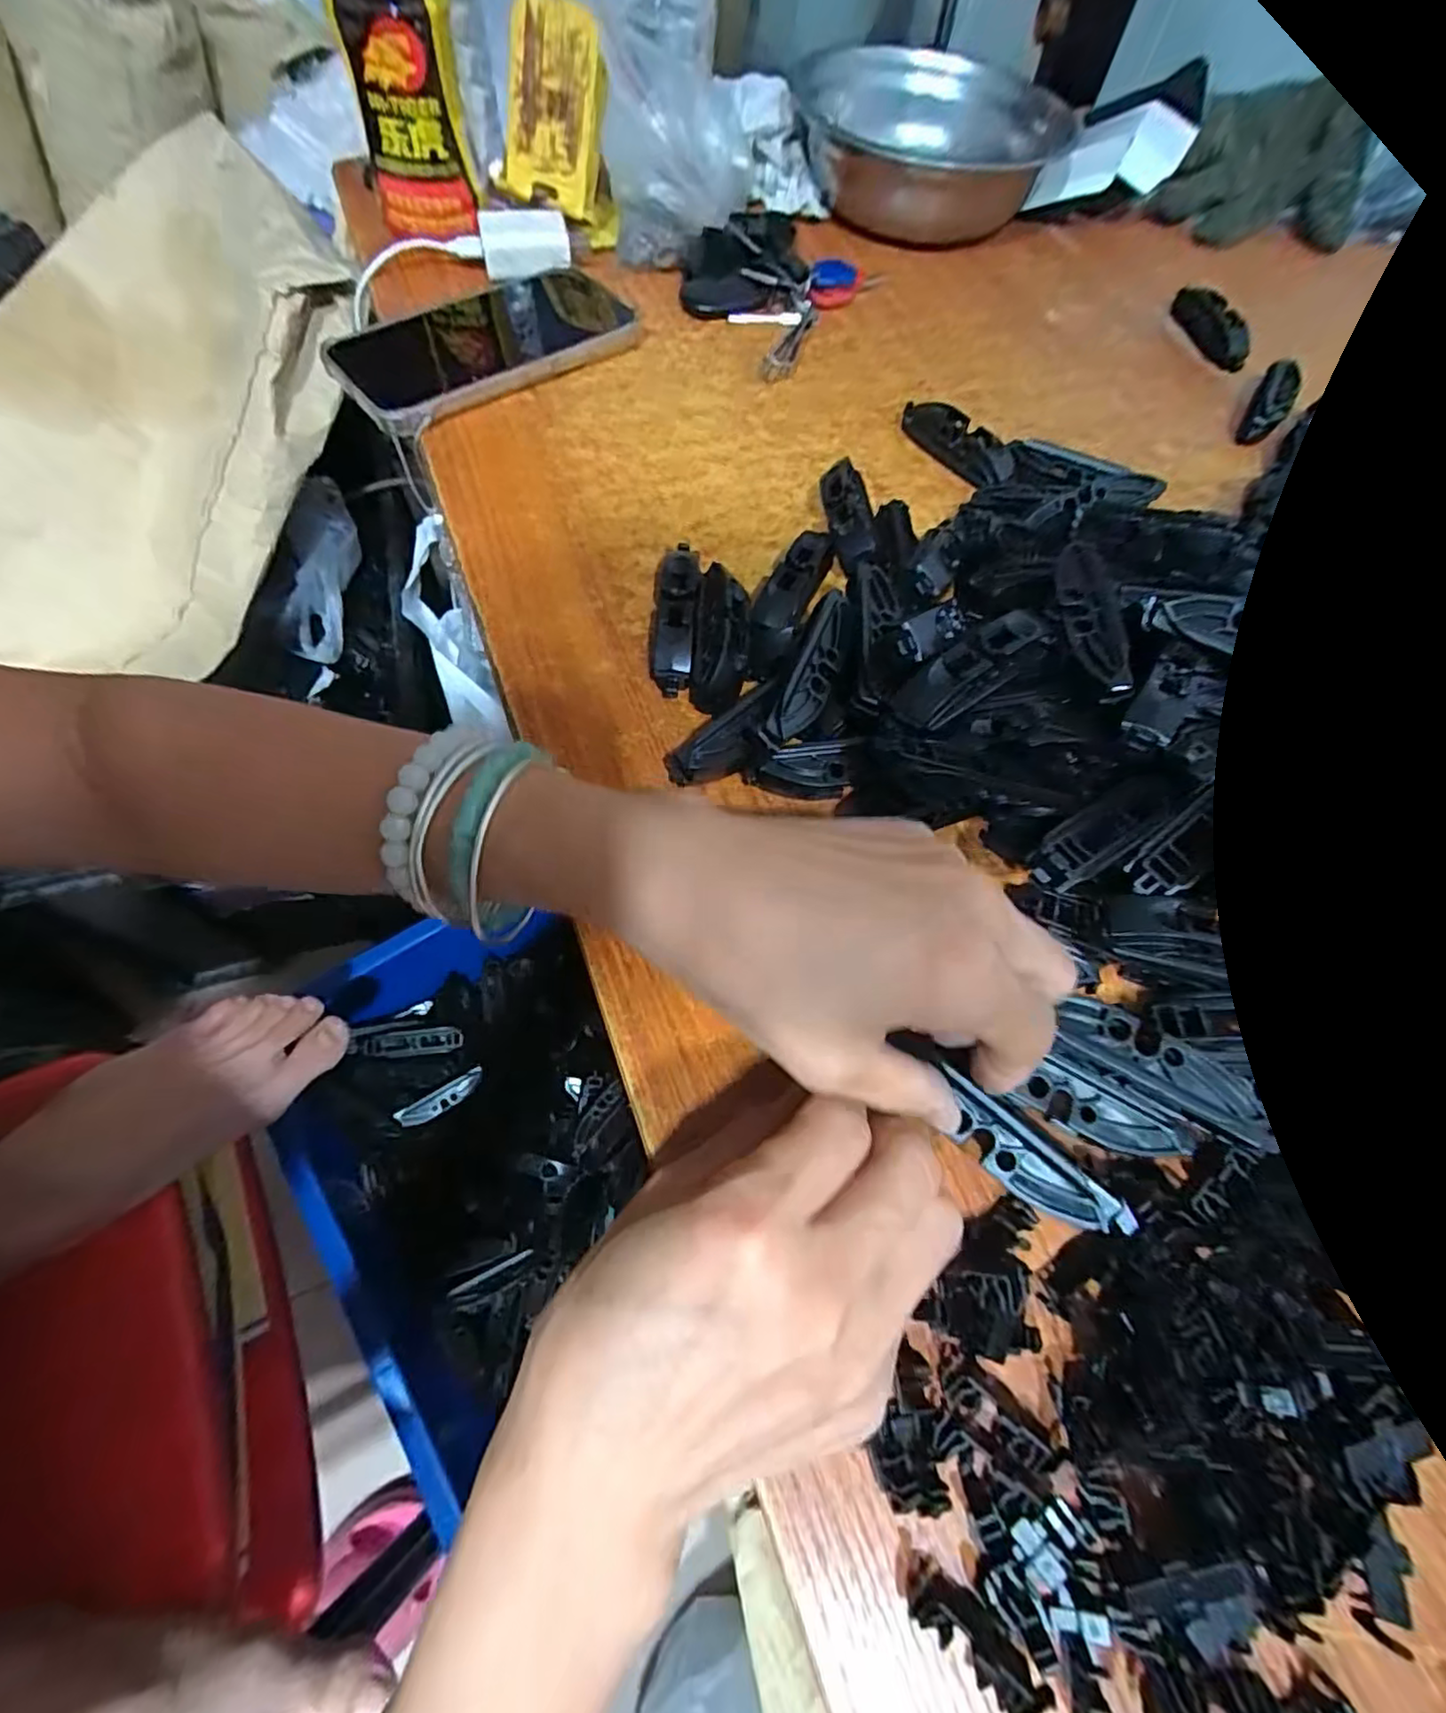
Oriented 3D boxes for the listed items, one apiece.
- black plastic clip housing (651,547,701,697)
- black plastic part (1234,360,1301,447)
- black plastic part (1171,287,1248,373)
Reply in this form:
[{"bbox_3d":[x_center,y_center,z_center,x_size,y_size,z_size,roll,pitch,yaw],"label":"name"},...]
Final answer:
[{"bbox_3d":[-0.021,-0.109,0.294,0.020,0.018,0.079,3,63,-2],"label":"black plastic clip housing"},{"bbox_3d":[0.326,-0.269,0.395,0.023,0.025,0.068,35,66,13],"label":"black plastic part"},{"bbox_3d":[0.317,-0.347,0.430,0.017,0.023,0.072,-6,64,-7],"label":"black plastic part"}]

